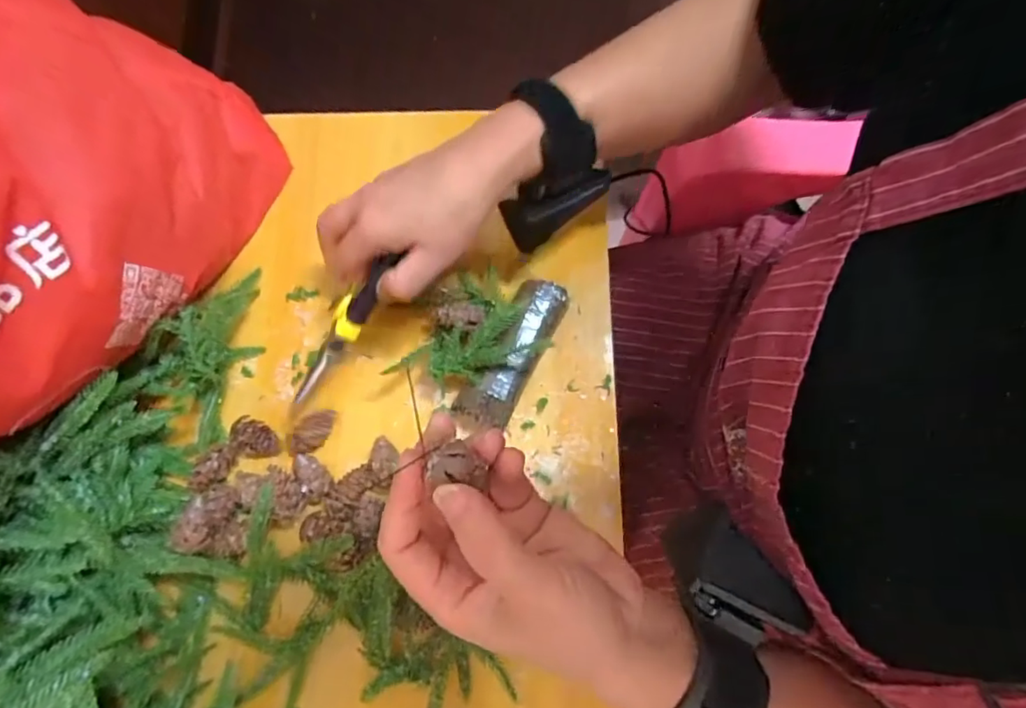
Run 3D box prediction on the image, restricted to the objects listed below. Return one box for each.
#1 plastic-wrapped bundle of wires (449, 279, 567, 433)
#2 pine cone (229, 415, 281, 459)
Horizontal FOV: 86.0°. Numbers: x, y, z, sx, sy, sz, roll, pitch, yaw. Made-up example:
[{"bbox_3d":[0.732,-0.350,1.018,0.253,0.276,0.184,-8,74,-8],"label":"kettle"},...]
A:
[{"bbox_3d":[0.000,-0.001,0.385,0.036,0.032,0.113,27,78,7],"label":"plastic-wrapped bundle of wires"},{"bbox_3d":[-0.176,0.058,0.377,0.033,0.020,0.024,19,78,6],"label":"pine cone"}]

